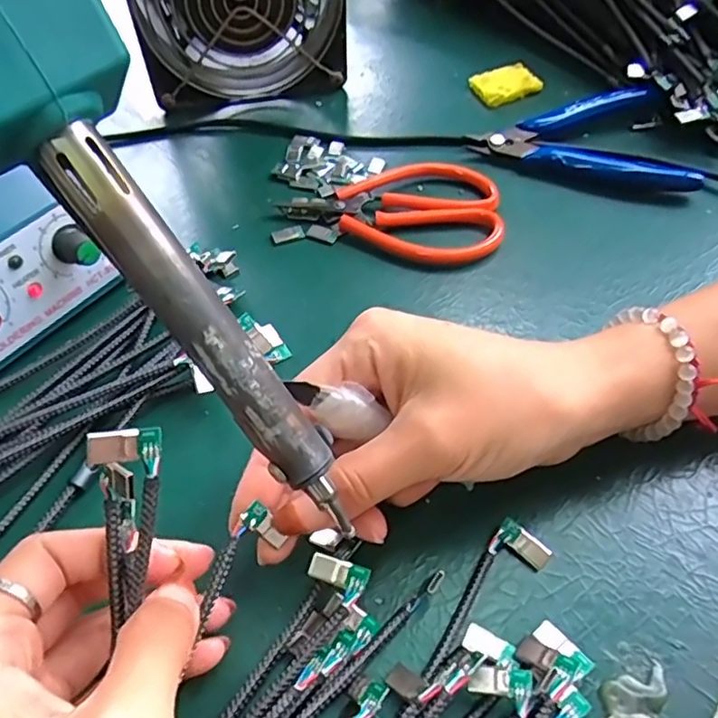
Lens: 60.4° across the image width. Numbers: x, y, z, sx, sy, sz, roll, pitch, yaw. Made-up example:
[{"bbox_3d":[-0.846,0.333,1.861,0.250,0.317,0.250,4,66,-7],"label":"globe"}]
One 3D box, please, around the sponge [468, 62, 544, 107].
[{"bbox_3d":[0.092,-0.173,0.388,0.038,0.008,0.027,-19,57,-13],"label":"sponge"}]

